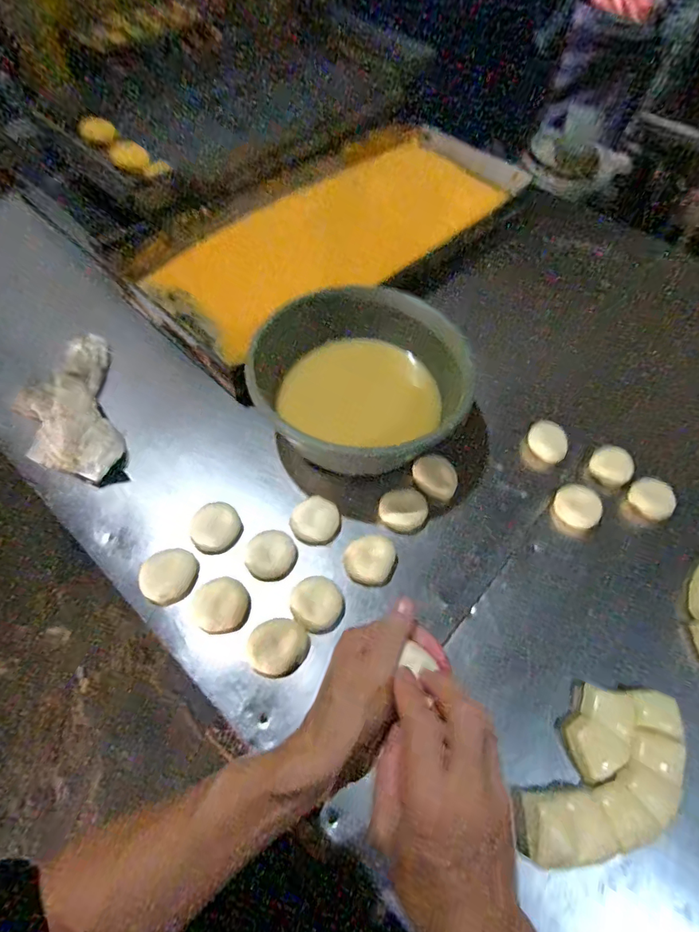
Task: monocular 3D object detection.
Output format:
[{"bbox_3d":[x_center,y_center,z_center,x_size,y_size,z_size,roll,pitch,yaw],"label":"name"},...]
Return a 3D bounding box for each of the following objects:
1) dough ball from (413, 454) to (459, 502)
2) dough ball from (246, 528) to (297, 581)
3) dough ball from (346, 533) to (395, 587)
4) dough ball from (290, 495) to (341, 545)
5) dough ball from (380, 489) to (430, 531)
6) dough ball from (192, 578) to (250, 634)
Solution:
[{"bbox_3d":[0.120,0.016,0.642,0.063,0.019,0.060,1,60,-1],"label":"dough ball"},{"bbox_3d":[-0.096,0.109,0.568,0.060,0.017,0.054,-25,64,-15],"label":"dough ball"},{"bbox_3d":[0.025,0.117,0.573,0.056,0.034,0.061,1,60,-1],"label":"dough ball"},{"bbox_3d":[-0.044,0.071,0.595,0.058,0.038,0.054,1,60,-1],"label":"dough ball"},{"bbox_3d":[0.072,0.058,0.615,0.063,0.021,0.058,1,60,-1],"label":"dough ball"},{"bbox_3d":[-0.152,0.163,0.540,0.063,0.020,0.057,-7,61,-5],"label":"dough ball"}]

